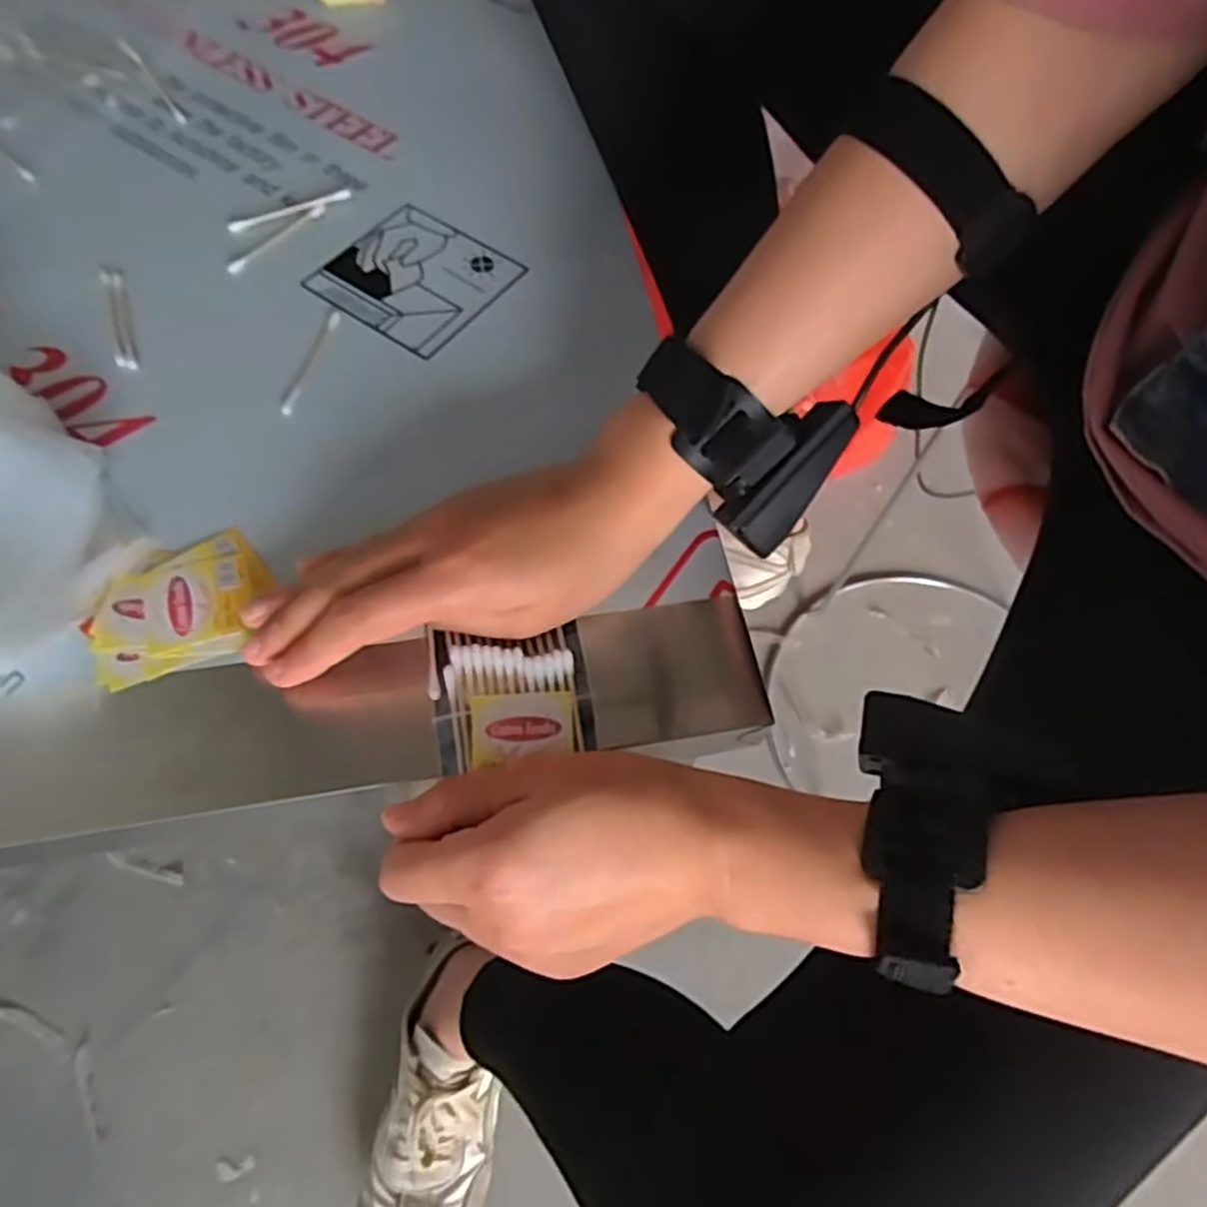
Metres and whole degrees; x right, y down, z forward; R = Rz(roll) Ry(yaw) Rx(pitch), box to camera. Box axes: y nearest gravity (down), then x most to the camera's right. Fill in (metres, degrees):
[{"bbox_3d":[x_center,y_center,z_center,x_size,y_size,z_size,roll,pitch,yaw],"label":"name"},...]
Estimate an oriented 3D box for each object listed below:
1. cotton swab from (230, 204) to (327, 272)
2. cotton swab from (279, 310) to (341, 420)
[{"bbox_3d":[-0.183,-0.205,0.430,0.009,0.005,0.070,34,64,14],"label":"cotton swab"},{"bbox_3d":[-0.147,-0.123,0.386,0.007,0.004,0.070,12,61,2],"label":"cotton swab"}]

